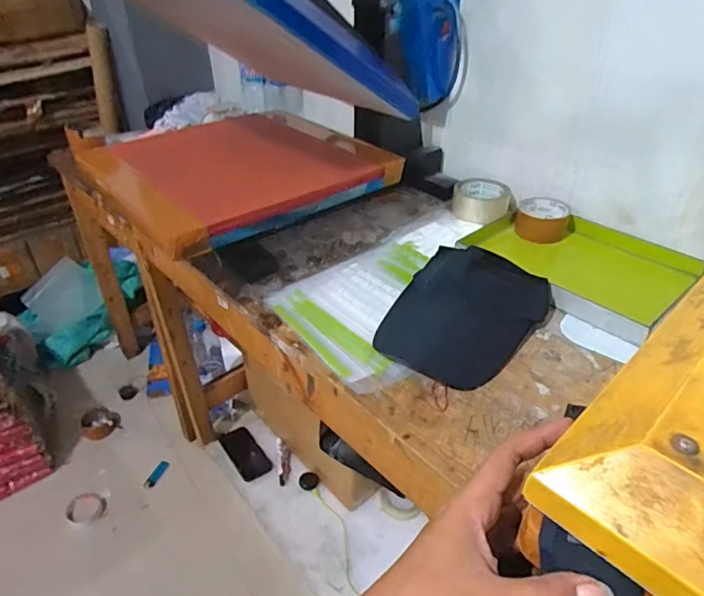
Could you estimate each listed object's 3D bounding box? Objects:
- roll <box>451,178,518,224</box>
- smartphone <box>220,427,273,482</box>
[{"bbox_3d":[0.242,-0.177,0.935,0.109,0.047,0.105,-1,36,1],"label":"roll"},{"bbox_3d":[-0.287,0.419,1.369,0.080,0.017,0.164,-25,42,-30],"label":"smartphone"}]

